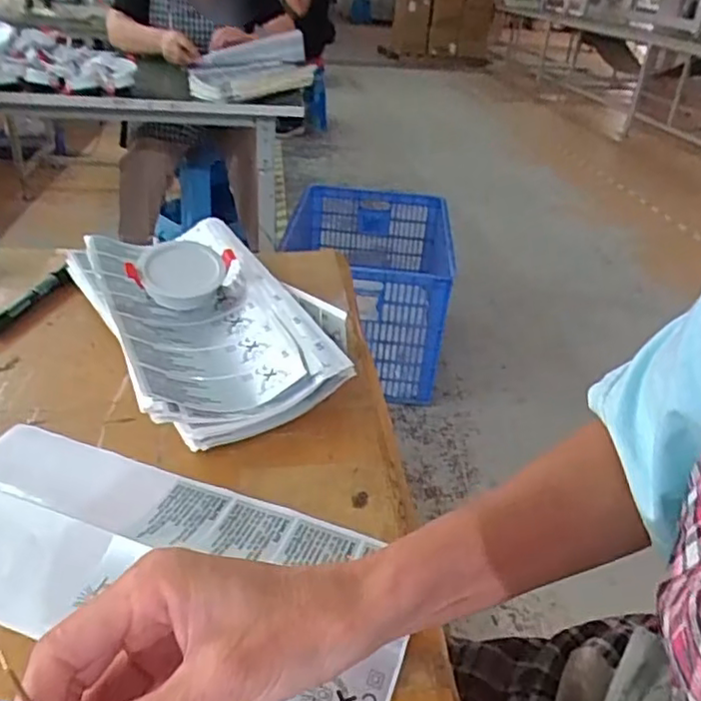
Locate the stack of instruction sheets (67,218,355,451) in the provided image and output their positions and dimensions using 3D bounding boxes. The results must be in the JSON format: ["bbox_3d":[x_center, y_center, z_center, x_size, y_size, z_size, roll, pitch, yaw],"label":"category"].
[{"bbox_3d":[-0.128,-0.036,0.544,0.162,0.056,0.310,-13,35,-27],"label":"stack of instruction sheets"}]

